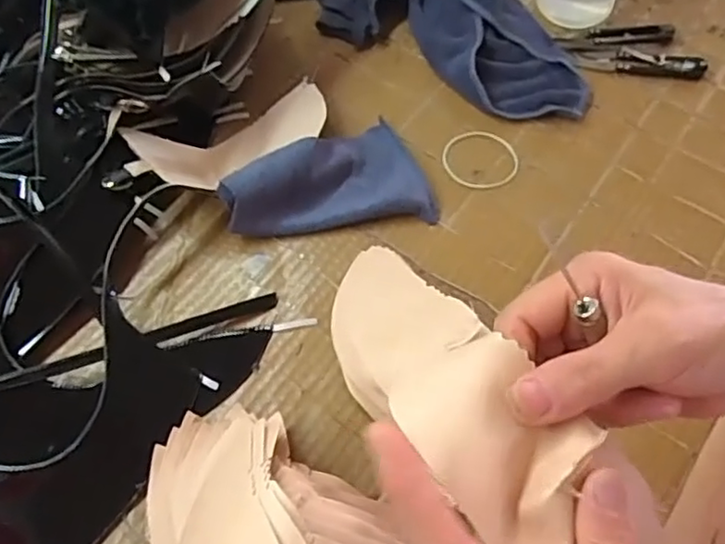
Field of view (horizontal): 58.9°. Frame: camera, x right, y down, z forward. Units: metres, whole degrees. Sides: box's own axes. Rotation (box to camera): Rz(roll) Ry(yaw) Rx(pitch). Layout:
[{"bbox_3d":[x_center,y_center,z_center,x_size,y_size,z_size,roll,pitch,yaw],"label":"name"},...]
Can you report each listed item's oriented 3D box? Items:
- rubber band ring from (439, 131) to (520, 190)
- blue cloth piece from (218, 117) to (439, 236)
[{"bbox_3d":[0.089,-0.086,0.485,0.057,0.004,0.055,-1,61,2],"label":"rubber band ring"},{"bbox_3d":[-0.027,-0.062,0.455,0.139,0.033,0.086,-14,60,-20],"label":"blue cloth piece"}]

